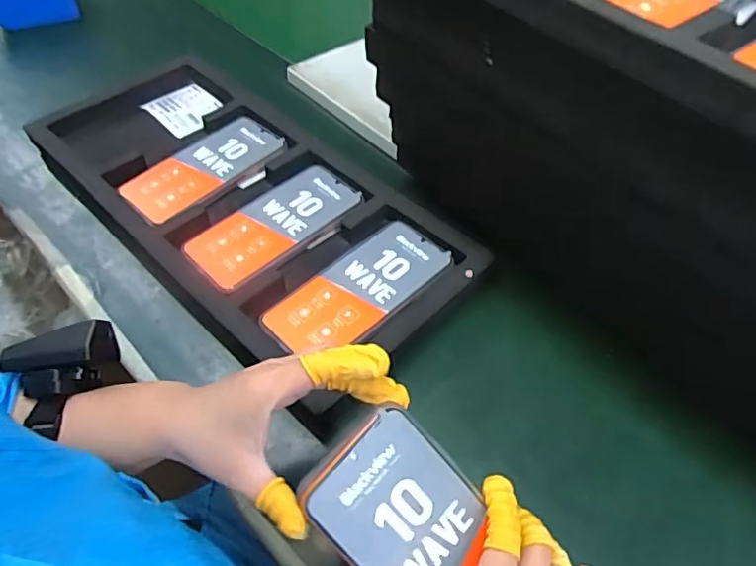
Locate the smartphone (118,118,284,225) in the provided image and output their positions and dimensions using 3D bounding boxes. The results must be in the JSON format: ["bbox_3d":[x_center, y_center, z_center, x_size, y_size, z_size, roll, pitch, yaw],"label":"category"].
[{"bbox_3d":[-0.186,-0.125,0.591,0.069,0.014,0.171,39,59,25],"label":"smartphone"}]

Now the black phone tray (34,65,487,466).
[{"bbox_3d":[-0.140,-0.085,0.552,0.484,0.022,0.220,38,59,24],"label":"black phone tray"}]

